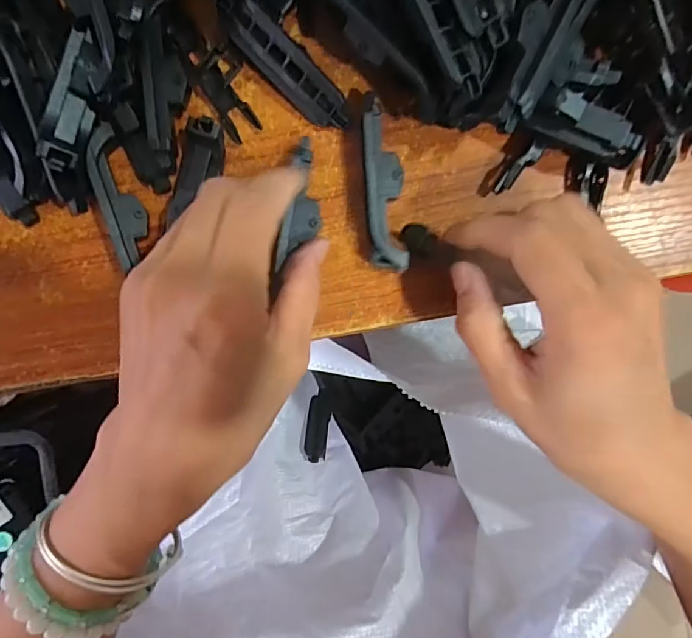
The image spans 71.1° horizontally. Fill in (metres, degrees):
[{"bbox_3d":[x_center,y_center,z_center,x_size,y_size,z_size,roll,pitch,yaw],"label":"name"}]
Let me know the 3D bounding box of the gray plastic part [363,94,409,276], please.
[{"bbox_3d":[0.017,-0.058,0.214,0.017,0.019,0.073,-4,95,2],"label":"gray plastic part"}]

